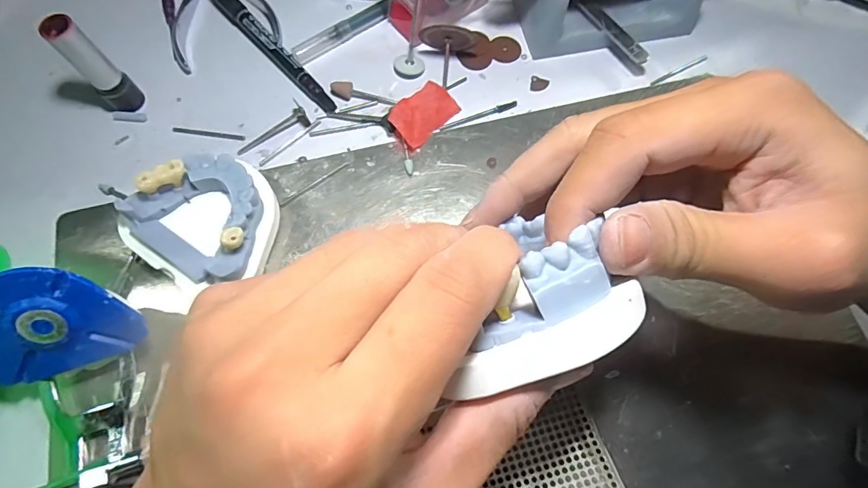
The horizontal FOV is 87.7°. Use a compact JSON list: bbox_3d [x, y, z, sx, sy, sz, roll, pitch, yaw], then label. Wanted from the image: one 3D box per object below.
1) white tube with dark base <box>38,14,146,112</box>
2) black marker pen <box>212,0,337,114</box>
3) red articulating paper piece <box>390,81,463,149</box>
[{"bbox_3d":[-0.183,-0.095,0.245,0.013,0.059,0.018,38,75,12],"label":"white tube with dark base"},{"bbox_3d":[-0.108,-0.129,0.283,0.014,0.010,0.135,-39,76,-13],"label":"black marker pen"},{"bbox_3d":[-0.006,-0.077,0.264,0.043,0.004,0.025,-47,107,-20],"label":"red articulating paper piece"}]

